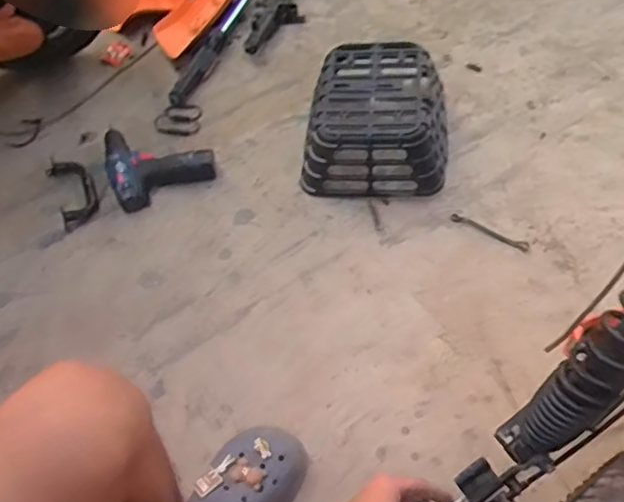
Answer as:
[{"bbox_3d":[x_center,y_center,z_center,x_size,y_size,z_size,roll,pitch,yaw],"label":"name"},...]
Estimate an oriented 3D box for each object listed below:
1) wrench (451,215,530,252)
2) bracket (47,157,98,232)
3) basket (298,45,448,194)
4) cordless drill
[{"bbox_3d":[0.299,-0.031,0.985,0.134,0.010,0.017,22,62,16],"label":"wrench"},{"bbox_3d":[-0.420,-0.107,1.032,0.068,0.028,0.141,-24,60,-12],"label":"bracket"},{"bbox_3d":[0.121,-0.231,1.046,0.244,0.122,0.274,6,59,7],"label":"basket"},{"bbox_3d":[-0.281,-0.165,1.049,0.180,0.073,0.140,-27,60,-14],"label":"cordless drill"}]

